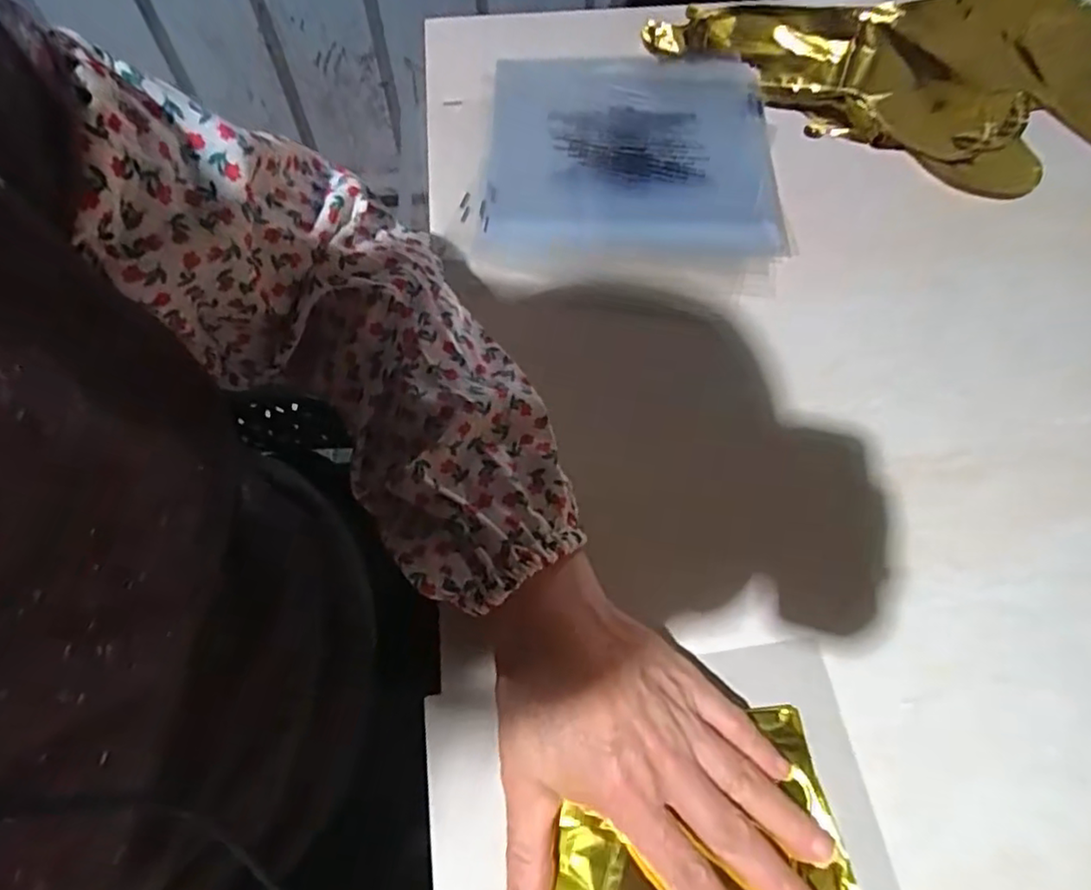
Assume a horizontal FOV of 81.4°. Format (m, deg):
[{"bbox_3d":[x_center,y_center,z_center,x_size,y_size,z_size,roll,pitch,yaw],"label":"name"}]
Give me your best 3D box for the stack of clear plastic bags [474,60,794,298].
[{"bbox_3d":[0.064,-0.214,0.474,0.212,0.009,0.234,2,61,0],"label":"stack of clear plastic bags"}]

